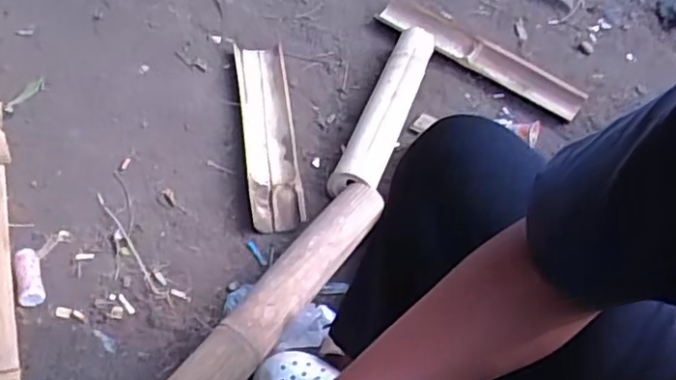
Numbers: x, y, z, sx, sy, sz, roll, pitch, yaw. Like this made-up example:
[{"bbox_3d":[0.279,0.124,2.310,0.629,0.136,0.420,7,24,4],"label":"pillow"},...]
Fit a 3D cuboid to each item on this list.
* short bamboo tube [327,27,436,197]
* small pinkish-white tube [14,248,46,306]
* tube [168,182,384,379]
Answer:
[{"bbox_3d":[0.111,-0.178,1.354,0.087,0.070,0.537,17,47,10],"label":"short bamboo tube"},{"bbox_3d":[-0.476,0.132,0.988,0.035,0.030,0.103,-12,49,-18],"label":"small pinkish-white tube"},{"bbox_3d":[-0.086,0.168,0.990,0.081,0.088,0.531,28,49,19],"label":"tube"}]

